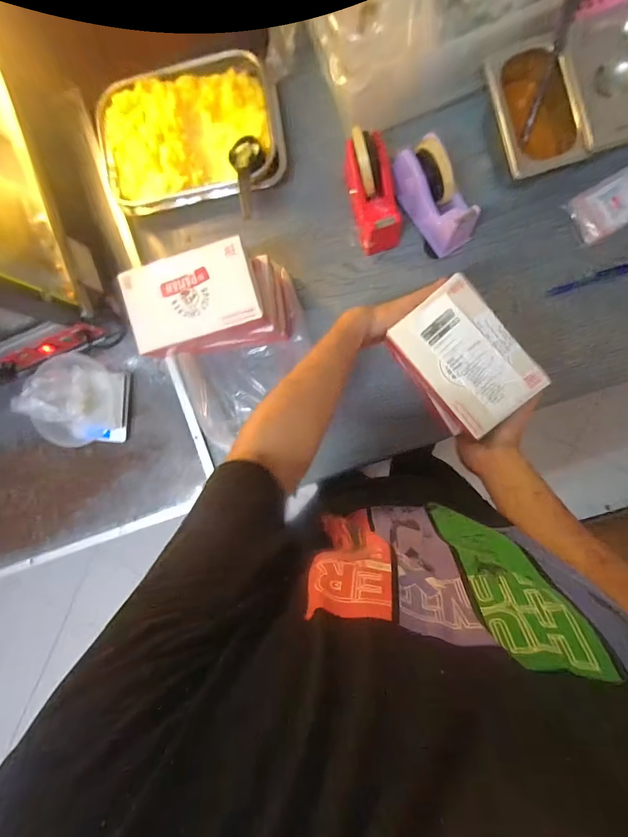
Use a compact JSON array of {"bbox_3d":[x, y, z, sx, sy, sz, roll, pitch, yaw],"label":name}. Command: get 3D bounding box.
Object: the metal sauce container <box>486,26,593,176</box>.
[{"bbox_3d":[0.311,-0.435,0.560,0.109,0.084,0.171,-18,89,6],"label":"metal sauce container"}]

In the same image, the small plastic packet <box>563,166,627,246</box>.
[{"bbox_3d":[0.507,-0.355,0.590,0.209,0.024,0.081,-26,88,6],"label":"small plastic packet"}]

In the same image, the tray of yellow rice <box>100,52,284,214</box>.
[{"bbox_3d":[-0.202,-0.484,0.632,0.292,0.053,0.230,-8,90,6],"label":"tray of yellow rice"}]

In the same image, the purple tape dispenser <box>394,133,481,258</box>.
[{"bbox_3d":[0.187,-0.341,0.588,0.065,0.106,0.147,-33,88,5],"label":"purple tape dispenser"}]

